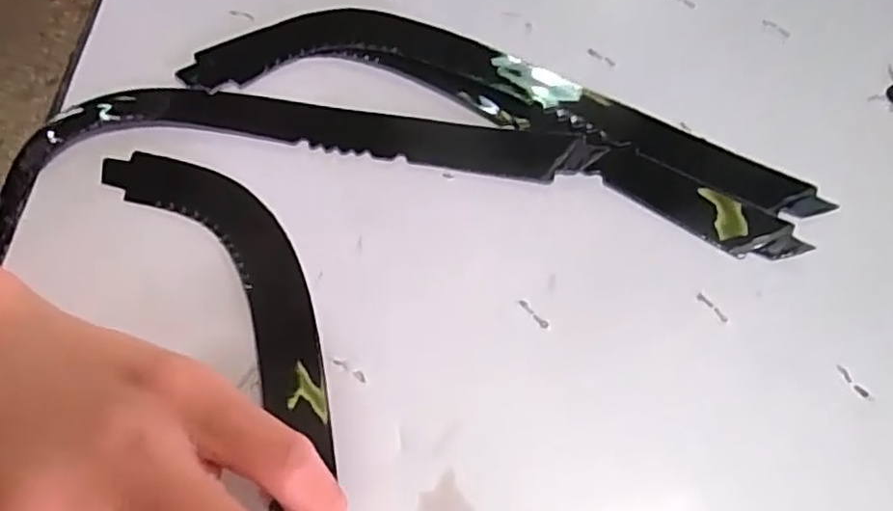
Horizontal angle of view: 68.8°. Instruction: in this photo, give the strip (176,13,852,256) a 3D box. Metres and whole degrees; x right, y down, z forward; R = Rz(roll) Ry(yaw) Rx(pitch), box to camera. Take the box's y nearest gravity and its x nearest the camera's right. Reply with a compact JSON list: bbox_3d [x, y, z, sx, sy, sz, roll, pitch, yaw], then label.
[{"bbox_3d":[0.017,-0.052,0.230,0.220,0.006,0.051,19,67,10],"label":"strip"}]

